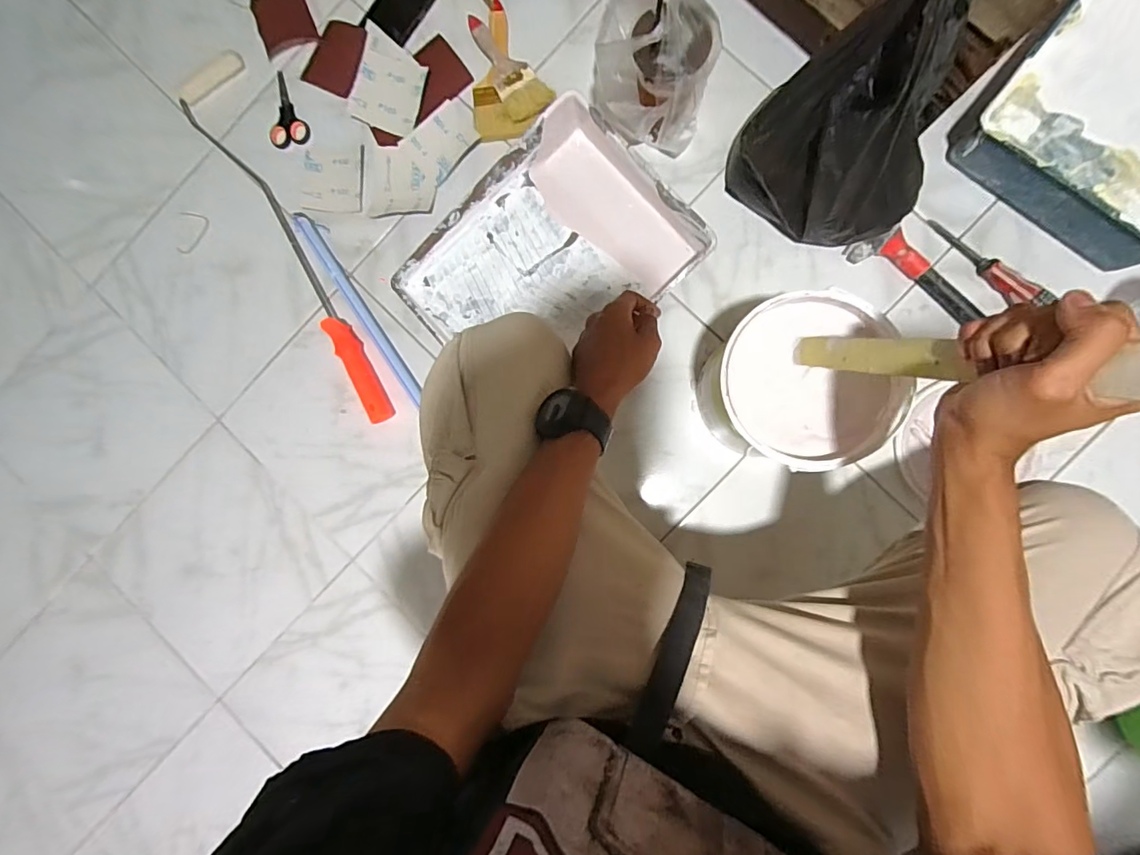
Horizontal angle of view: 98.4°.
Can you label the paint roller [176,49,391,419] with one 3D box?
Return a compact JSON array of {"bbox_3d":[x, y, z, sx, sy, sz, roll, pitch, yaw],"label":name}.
[{"bbox_3d":[-0.410,-0.295,0.728,0.111,0.044,0.632,-33,86,3],"label":"paint roller"}]

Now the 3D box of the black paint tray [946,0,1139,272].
[{"bbox_3d":[0.715,-0.424,0.624,0.285,0.082,0.375,39,92,5],"label":"black paint tray"}]

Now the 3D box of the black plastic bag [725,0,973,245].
[{"bbox_3d":[0.314,-0.315,0.530,0.224,0.295,0.132,12,90,5],"label":"black plastic bag"}]

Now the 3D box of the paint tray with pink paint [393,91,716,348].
[{"bbox_3d":[-0.032,-0.225,0.677,0.360,0.078,0.289,-42,86,2],"label":"paint tray with pink paint"}]

